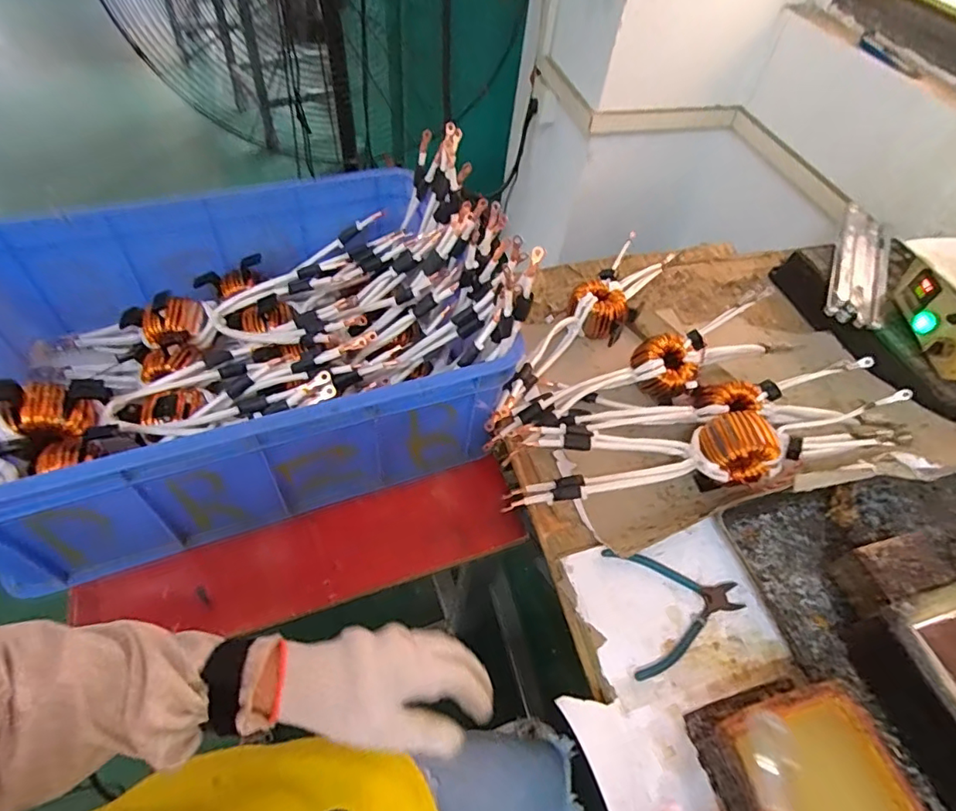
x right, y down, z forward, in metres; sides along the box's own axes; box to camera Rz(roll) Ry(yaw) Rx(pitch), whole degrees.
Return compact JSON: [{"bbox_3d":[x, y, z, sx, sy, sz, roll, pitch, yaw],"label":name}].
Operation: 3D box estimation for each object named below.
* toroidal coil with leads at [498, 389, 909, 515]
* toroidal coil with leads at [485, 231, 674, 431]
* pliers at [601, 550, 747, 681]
[{"bbox_3d":[0.254,0.045,0.635,0.447,0.083,0.104,-4,53,-8],"label":"toroidal coil with leads"},{"bbox_3d":[0.161,-0.113,0.781,0.086,0.063,0.468,29,55,16],"label":"toroidal coil with leads"},{"bbox_3d":[0.211,0.205,0.555,0.132,0.010,0.124,-4,53,-8],"label":"pliers"}]

